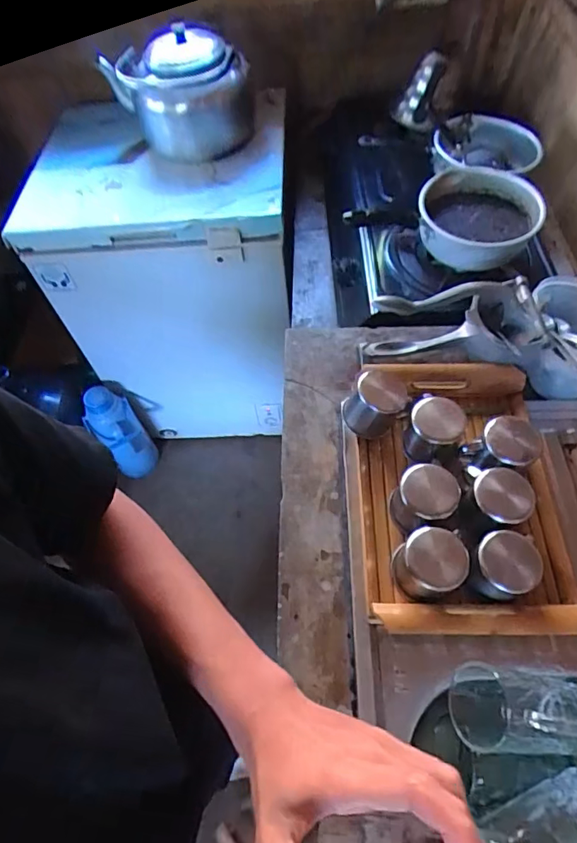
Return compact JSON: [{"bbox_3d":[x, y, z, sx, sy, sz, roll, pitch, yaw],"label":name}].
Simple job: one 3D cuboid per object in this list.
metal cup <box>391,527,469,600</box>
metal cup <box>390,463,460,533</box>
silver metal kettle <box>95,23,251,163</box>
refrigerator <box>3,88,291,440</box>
[{"bbox_3d":[0.152,0.155,0.536,0.067,0.065,0.062,-2,57,3],"label":"metal cup"},{"bbox_3d":[0.155,0.091,0.571,0.062,0.075,0.063,-2,57,3],"label":"metal cup"},{"bbox_3d":[-0.241,-0.720,1.101,0.317,0.196,0.277,-8,57,-1],"label":"silver metal kettle"},{"bbox_3d":[-0.300,-0.392,1.447,0.624,0.769,0.518,-2,57,3],"label":"refrigerator"}]

